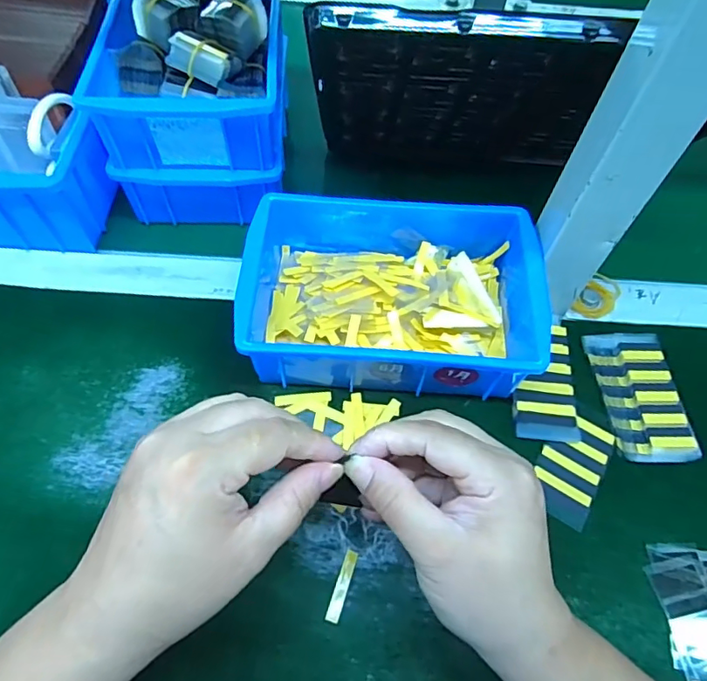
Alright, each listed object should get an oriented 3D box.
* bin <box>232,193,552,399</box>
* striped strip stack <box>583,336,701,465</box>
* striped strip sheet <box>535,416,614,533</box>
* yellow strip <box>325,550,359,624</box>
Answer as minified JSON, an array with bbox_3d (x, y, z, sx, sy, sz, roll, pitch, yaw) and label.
[{"bbox_3d":[0.026,-0.039,0.379,0.197,0.066,0.143,5,59,0],"label":"bin"},{"bbox_3d":[0.206,0.038,0.373,0.050,0.013,0.099,-2,59,-5],"label":"striped strip stack"},{"bbox_3d":[0.147,0.085,0.351,0.040,0.007,0.072,29,62,13],"label":"striped strip sheet"},{"bbox_3d":[-0.006,0.145,0.307,0.008,0.004,0.039,17,60,7],"label":"yellow strip"}]

